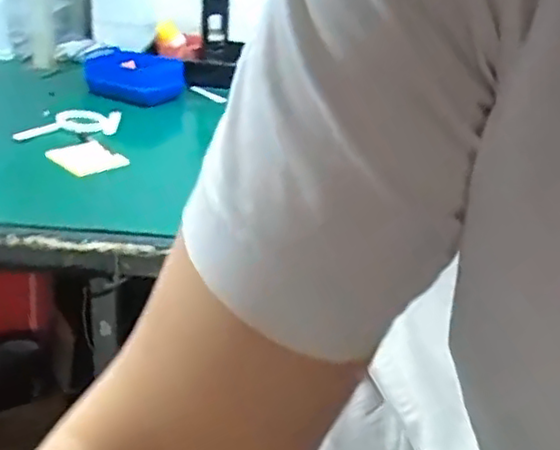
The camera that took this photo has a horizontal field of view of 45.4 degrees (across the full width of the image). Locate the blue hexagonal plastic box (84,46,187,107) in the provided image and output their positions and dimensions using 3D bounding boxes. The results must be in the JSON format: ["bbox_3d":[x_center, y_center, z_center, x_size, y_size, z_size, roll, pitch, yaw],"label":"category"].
[{"bbox_3d":[-0.307,-0.314,1.429,0.207,0.073,0.157,1,27,-12],"label":"blue hexagonal plastic box"}]

